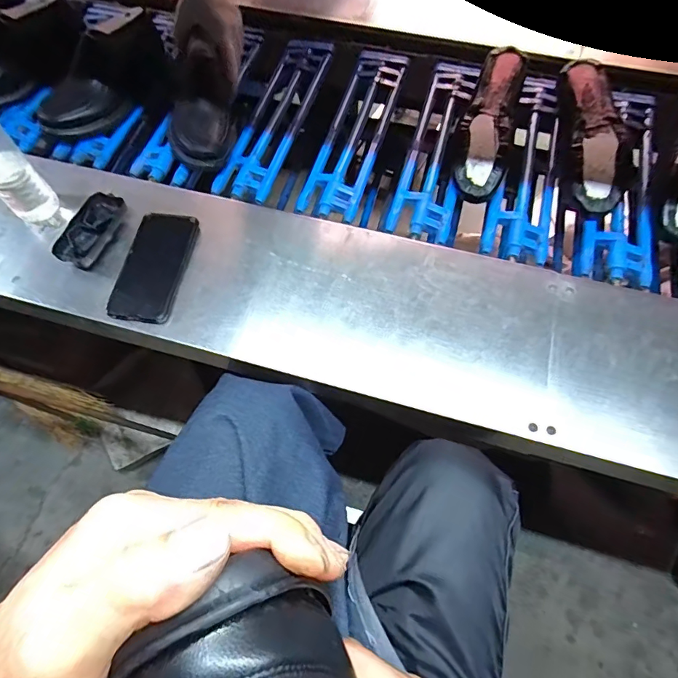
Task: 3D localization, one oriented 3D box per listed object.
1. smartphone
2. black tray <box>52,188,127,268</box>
[{"bbox_3d":[-0.240,-0.099,0.586,0.078,0.015,0.164,5,66,5],"label":"smartphone"},{"bbox_3d":[-0.328,-0.145,0.601,0.051,0.034,0.108,14,67,8],"label":"black tray"}]

